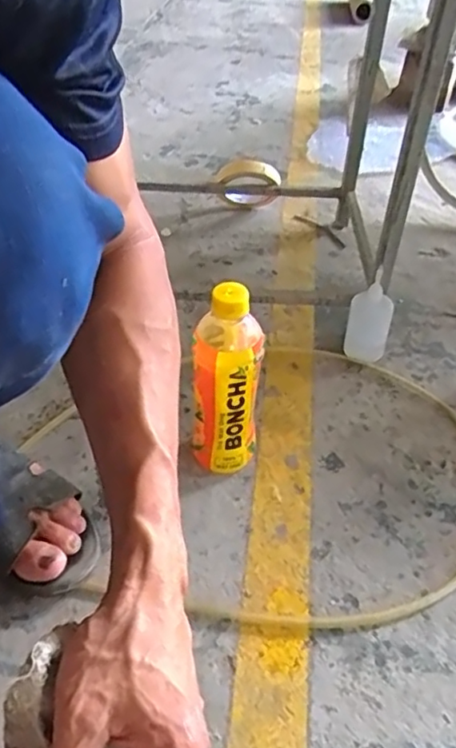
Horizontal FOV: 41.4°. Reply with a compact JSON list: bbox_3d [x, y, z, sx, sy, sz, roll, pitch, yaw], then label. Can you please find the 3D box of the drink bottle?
[{"bbox_3d":[-0.002,0.008,0.571,0.065,0.206,0.068,1,42,0],"label":"drink bottle"}]

